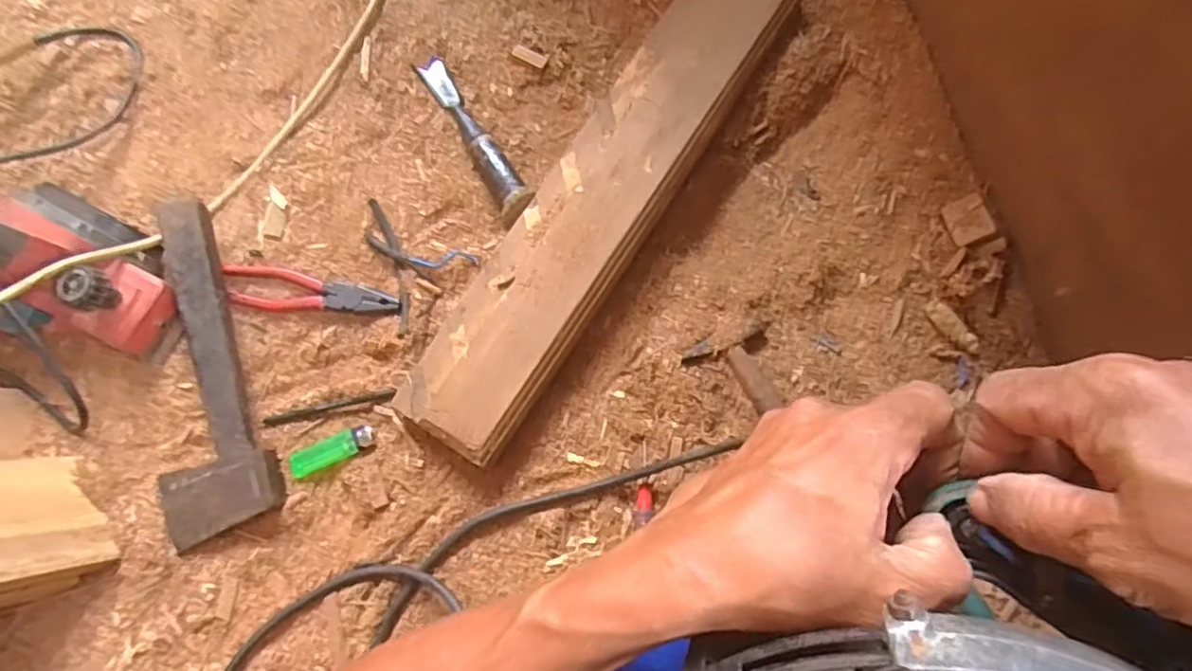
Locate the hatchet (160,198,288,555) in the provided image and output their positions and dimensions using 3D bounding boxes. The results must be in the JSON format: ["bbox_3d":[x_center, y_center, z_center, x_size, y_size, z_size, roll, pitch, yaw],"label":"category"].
[{"bbox_3d":[-0.394,0.031,0.652,0.110,0.060,0.326,-17,74,-2],"label":"hatchet"}]

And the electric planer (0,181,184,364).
[{"bbox_3d":[-0.529,-0.073,0.639,0.230,0.129,0.137,24,77,9],"label":"electric planer"}]

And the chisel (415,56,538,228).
[{"bbox_3d":[-0.136,-0.220,0.720,0.035,0.032,0.230,-31,75,-6],"label":"chisel"}]

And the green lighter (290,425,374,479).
[{"bbox_3d":[-0.258,0.111,0.649,0.083,0.008,0.030,-21,74,-3],"label":"green lighter"}]

